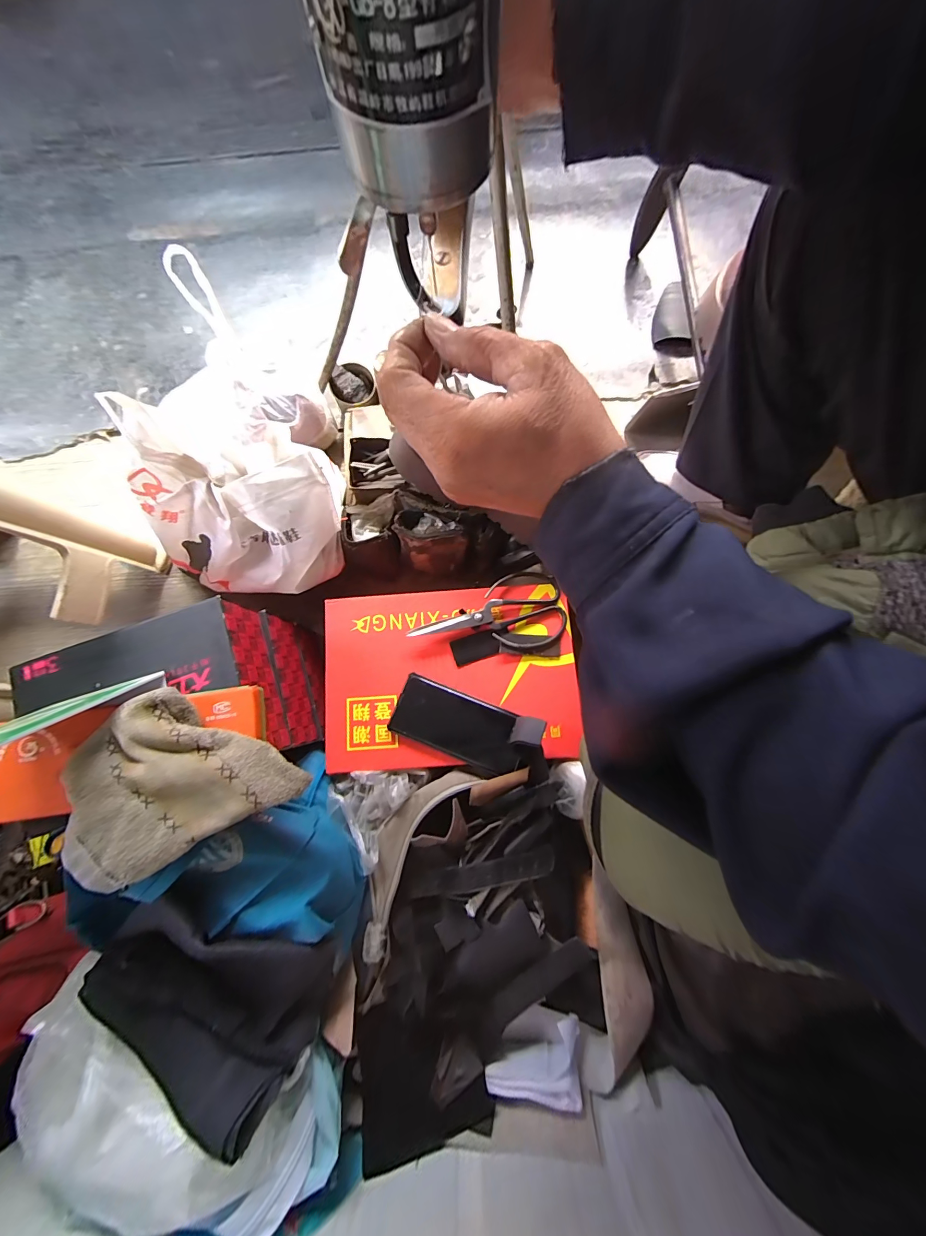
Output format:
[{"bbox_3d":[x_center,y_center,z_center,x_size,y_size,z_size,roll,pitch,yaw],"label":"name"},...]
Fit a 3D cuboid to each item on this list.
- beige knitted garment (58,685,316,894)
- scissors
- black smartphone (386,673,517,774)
[{"bbox_3d":[-0.243,0.126,0.333,0.163,0.041,0.129,-27,80,-5],"label":"beige knitted garment"},{"bbox_3d":[0.034,-0.002,0.504,0.192,0.019,0.099,-12,79,-2],"label":"scissors"},{"bbox_3d":[-0.007,0.132,0.496,0.157,0.017,0.076,21,80,5],"label":"black smartphone"}]

